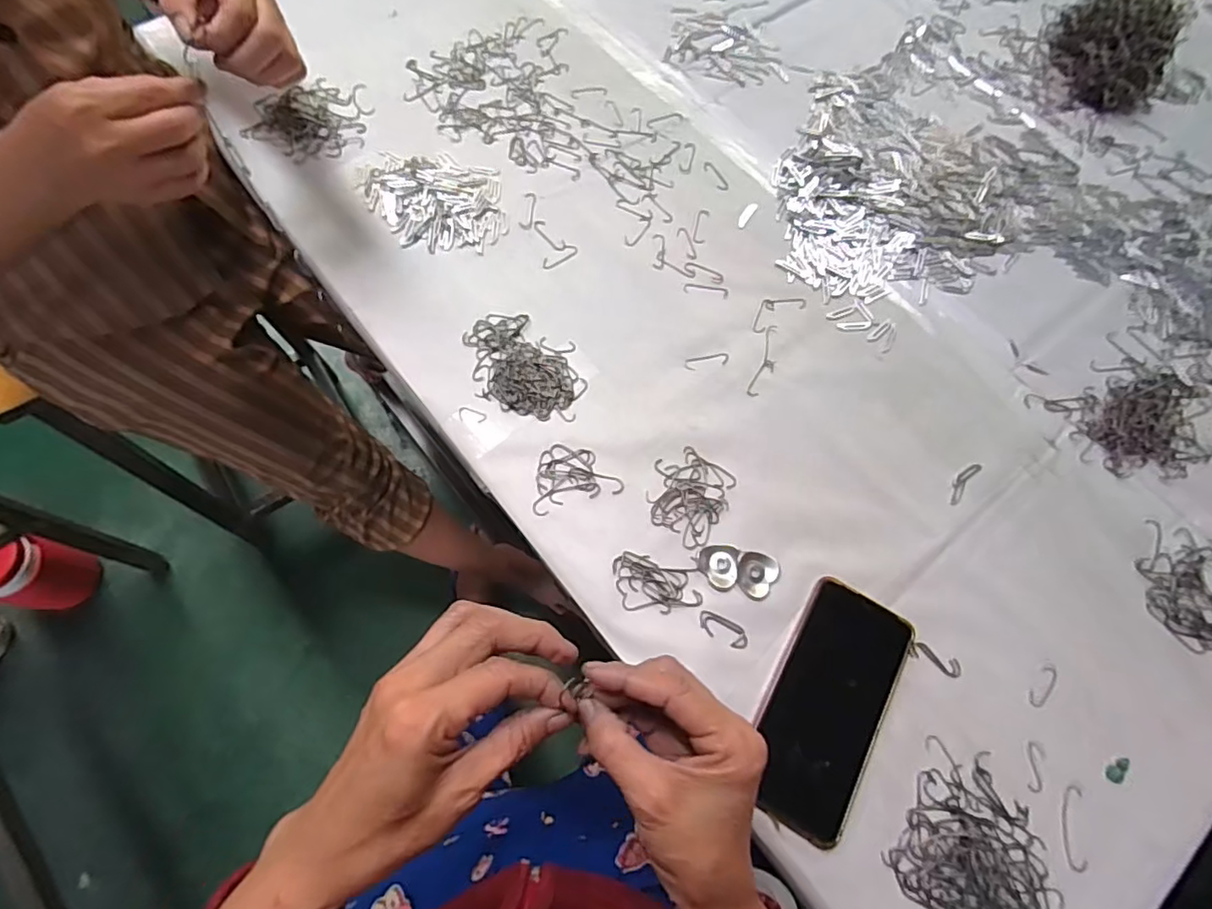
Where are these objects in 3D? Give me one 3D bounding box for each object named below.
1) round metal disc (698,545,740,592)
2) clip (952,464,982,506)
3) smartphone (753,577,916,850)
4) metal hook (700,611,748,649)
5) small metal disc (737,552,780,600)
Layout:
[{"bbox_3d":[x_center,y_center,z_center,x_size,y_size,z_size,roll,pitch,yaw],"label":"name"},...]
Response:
[{"bbox_3d":[0.089,0.089,0.461,0.030,0.005,0.034,10,68,2],"label":"round metal disc"},{"bbox_3d":[0.311,0.024,0.506,0.012,0.004,0.048,40,72,13],"label":"clip"},{"bbox_3d":[0.161,0.179,0.420,0.082,0.013,0.170,29,70,10],"label":"smartphone"},{"bbox_3d":[0.090,0.133,0.442,0.040,0.004,0.017,25,69,8],"label":"metal hook"},{"bbox_3d":[0.119,0.095,0.456,0.032,0.008,0.035,1,68,-2],"label":"small metal disc"}]

